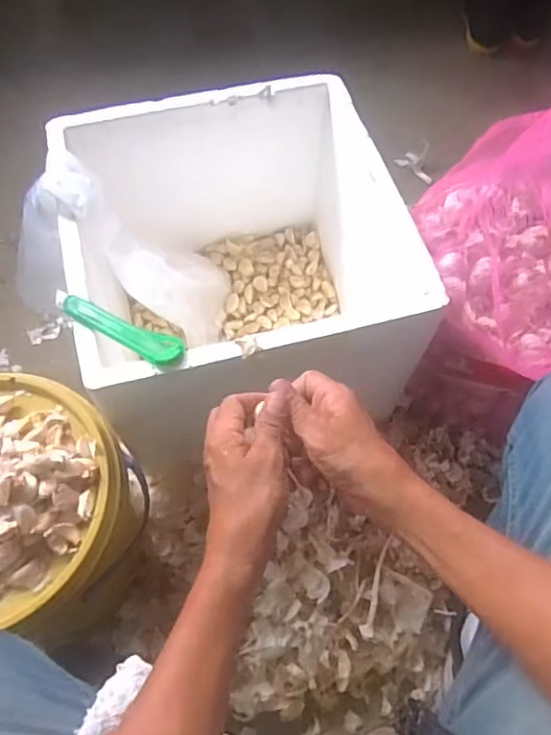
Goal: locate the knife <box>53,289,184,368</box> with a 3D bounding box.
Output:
[{"bbox_3d":[-0.162,-0.040,0.577,0.145,0.009,0.032,23,66,11],"label":"knife"}]

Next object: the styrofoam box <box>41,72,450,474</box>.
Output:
[{"bbox_3d":[-0.045,-0.124,0.797,0.398,0.320,0.383,-15,64,-7],"label":"styrofoam box"}]

